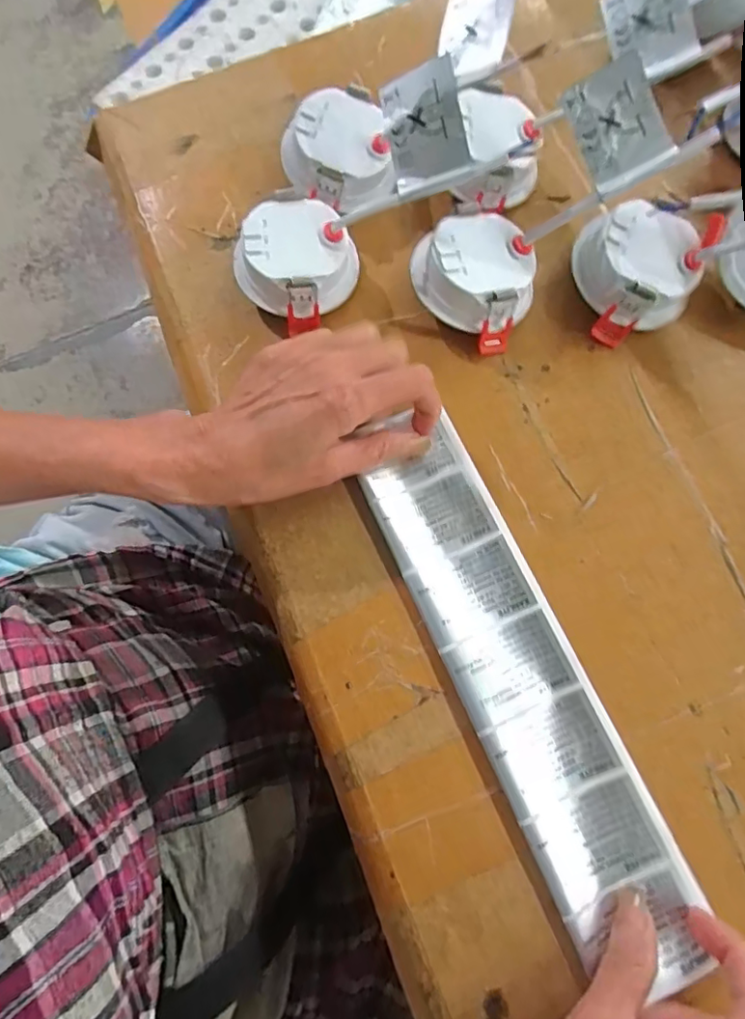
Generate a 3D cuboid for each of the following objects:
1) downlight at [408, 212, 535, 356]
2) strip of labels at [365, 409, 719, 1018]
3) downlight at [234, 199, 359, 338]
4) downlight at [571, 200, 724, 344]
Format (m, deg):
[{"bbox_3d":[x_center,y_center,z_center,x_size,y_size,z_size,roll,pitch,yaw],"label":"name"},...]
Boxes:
[{"bbox_3d":[0.060,-0.135,0.317,0.069,0.039,0.063,0,76,2],"label":"downlight"},{"bbox_3d":[0.074,0.087,0.276,0.061,0.007,0.262,-23,76,-9],"label":"strip of labels"},{"bbox_3d":[-0.044,-0.144,0.325,0.062,0.033,0.063,0,76,2],"label":"downlight"},{"bbox_3d":[0.154,-0.136,0.315,0.067,0.037,0.066,-11,76,-1],"label":"downlight"}]

